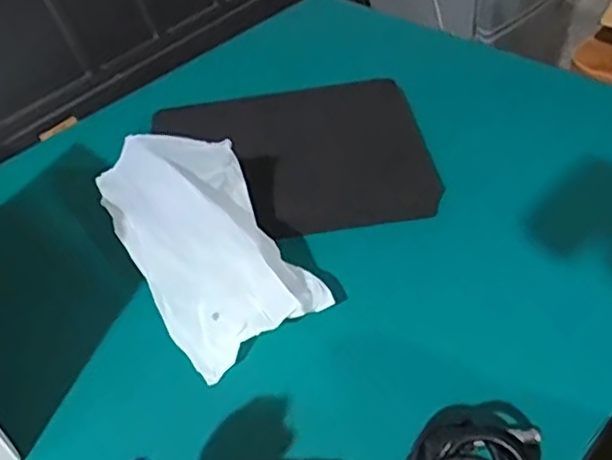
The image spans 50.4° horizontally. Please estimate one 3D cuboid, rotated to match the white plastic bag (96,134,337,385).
[{"bbox_3d":[-0.070,0.007,0.490,0.108,0.144,0.152,-27,47,-20],"label":"white plastic bag"}]

